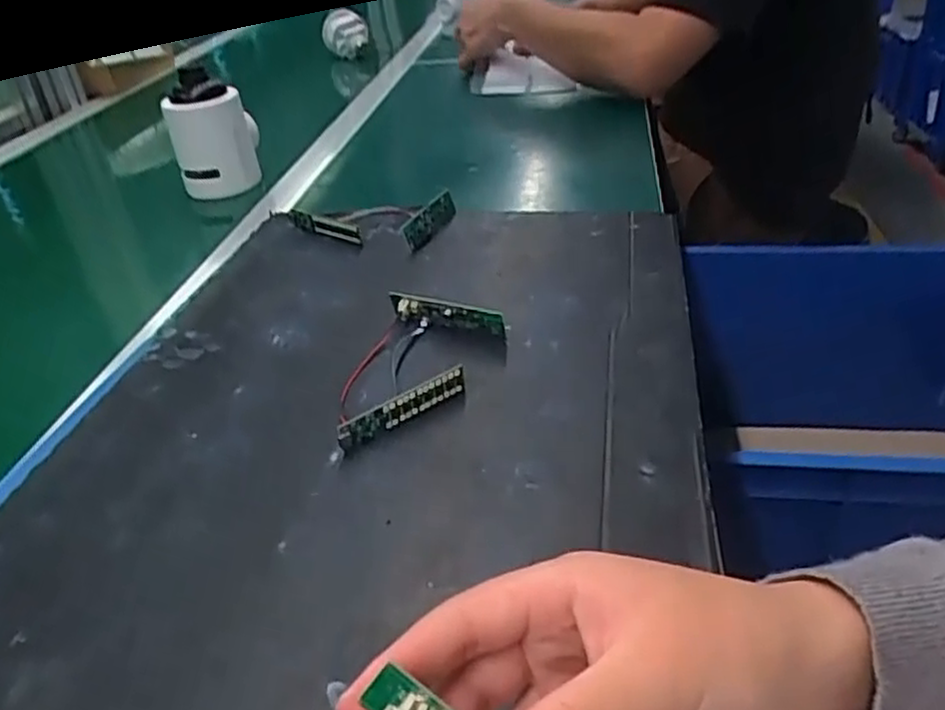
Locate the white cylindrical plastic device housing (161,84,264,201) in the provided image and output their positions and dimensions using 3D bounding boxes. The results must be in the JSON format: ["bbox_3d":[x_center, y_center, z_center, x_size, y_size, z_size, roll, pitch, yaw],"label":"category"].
[{"bbox_3d":[-0.246,-0.206,0.720,0.080,0.088,0.069,-14,32,-17],"label":"white cylindrical plastic device housing"}]

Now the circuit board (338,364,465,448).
[{"bbox_3d":[-0.038,0.030,0.421,0.082,0.020,0.006,-24,36,-31],"label":"circuit board"}]

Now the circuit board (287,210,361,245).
[{"bbox_3d":[-0.124,-0.107,0.624,0.086,0.014,0.013,19,37,34],"label":"circuit board"}]

